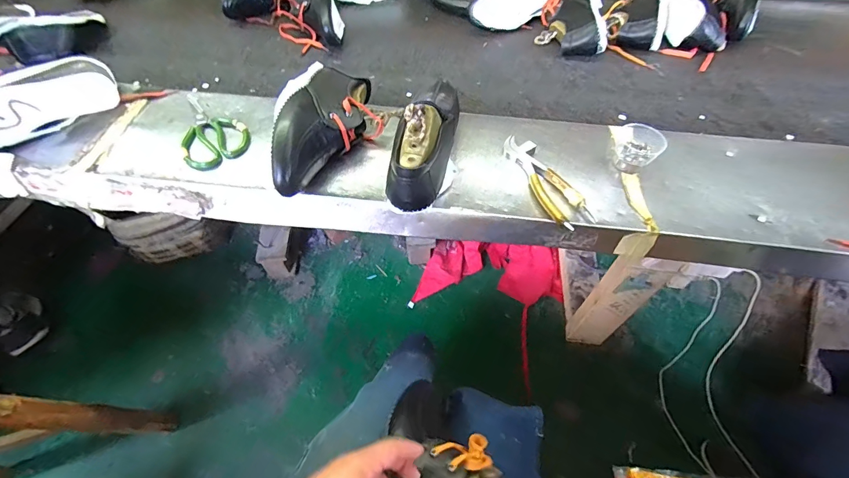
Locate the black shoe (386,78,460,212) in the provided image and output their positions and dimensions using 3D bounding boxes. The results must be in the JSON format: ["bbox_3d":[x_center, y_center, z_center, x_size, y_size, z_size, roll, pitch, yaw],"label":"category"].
[{"bbox_3d":[0.011,-0.151,0.538,0.066,0.119,0.233,14,55,10],"label":"black shoe"}]

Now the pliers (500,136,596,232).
[{"bbox_3d":[0.173,-0.089,0.553,0.049,0.018,0.187,-19,56,-14],"label":"pliers"}]

